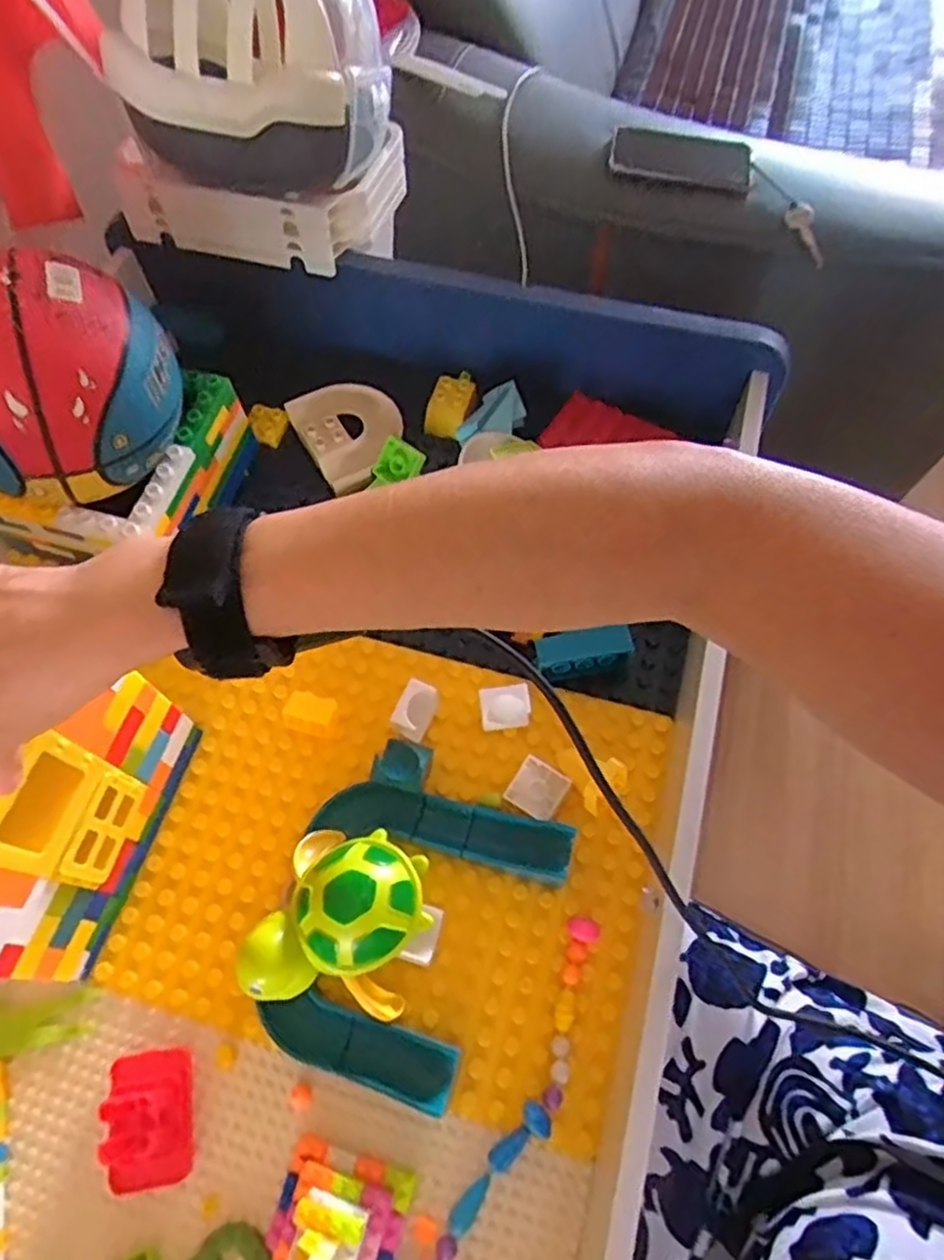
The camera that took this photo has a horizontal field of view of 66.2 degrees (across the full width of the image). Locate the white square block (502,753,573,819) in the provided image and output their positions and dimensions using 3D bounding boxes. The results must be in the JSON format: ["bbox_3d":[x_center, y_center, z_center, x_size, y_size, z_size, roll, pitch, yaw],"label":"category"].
[{"bbox_3d":[0.041,0.101,0.456,0.032,0.019,0.032,31,67,15],"label":"white square block"}]

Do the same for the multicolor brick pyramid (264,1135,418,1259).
[{"bbox_3d":[-0.070,0.291,0.338,0.066,0.079,0.065,15,66,9],"label":"multicolor brick pyramid"}]

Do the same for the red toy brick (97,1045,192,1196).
[{"bbox_3d":[-0.173,0.262,0.389,0.040,0.026,0.062,-10,63,-5],"label":"red toy brick"}]

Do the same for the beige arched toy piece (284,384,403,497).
[{"bbox_3d":[-0.096,-0.163,0.584,0.078,0.016,0.102,-28,66,-13],"label":"beige arched toy piece"}]

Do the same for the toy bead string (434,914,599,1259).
[{"bbox_3d":[0.022,0.260,0.382,0.033,0.016,0.217,27,66,14],"label":"toy bead string"}]

